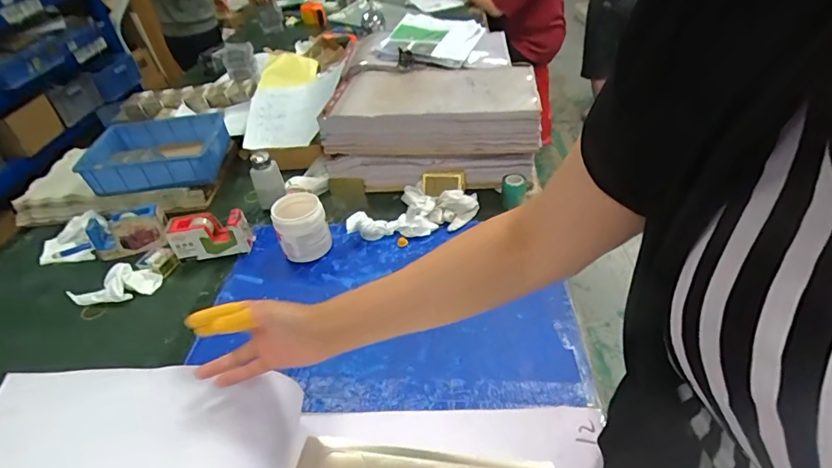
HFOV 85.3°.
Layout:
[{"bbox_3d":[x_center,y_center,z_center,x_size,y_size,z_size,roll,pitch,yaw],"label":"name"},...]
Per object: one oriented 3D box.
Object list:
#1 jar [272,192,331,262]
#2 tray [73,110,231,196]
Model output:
[{"bbox_3d":[-0.216,-0.014,0.859,0.094,0.095,0.092,-4,40,3],"label":"jar"},{"bbox_3d":[-0.570,-0.174,1.011,0.276,0.096,0.189,-12,40,-7],"label":"tray"}]

